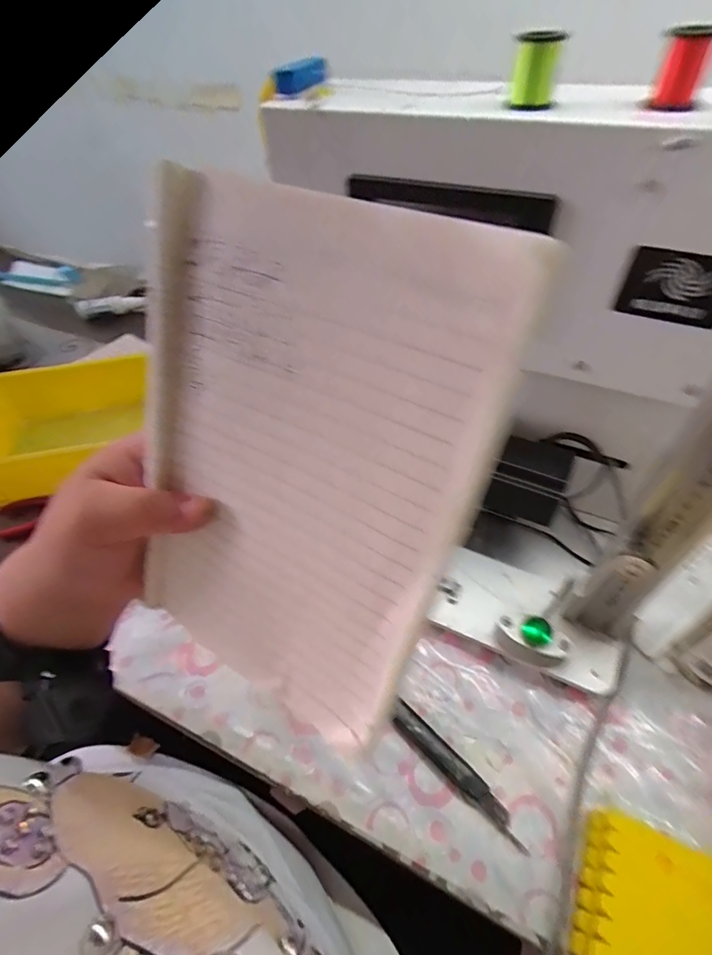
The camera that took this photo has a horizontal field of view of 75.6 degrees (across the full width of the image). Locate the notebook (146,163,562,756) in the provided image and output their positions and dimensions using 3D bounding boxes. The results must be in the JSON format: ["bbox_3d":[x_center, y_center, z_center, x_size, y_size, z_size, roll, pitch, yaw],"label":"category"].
[{"bbox_3d":[-0.031,0.001,0.179,0.143,0.190,0.011,26,27,22],"label":"notebook"}]

